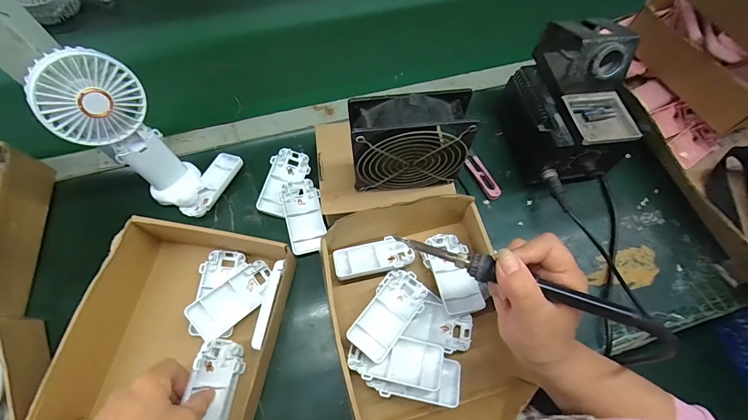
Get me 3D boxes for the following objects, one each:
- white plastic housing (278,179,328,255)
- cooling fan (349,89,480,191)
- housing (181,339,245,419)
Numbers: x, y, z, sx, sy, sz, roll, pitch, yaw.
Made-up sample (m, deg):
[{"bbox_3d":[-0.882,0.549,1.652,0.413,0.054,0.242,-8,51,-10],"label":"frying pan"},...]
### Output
[{"bbox_3d":[-0.088,0.006,0.439,0.048,0.017,0.095,-17,70,-9],"label":"white plastic housing"},{"bbox_3d":[0.035,-0.069,0.363,0.115,0.110,0.047,-7,68,-6],"label":"cooling fan"},{"bbox_3d":[-0.162,0.174,0.345,0.022,0.059,0.087,0,70,30],"label":"housing"}]

